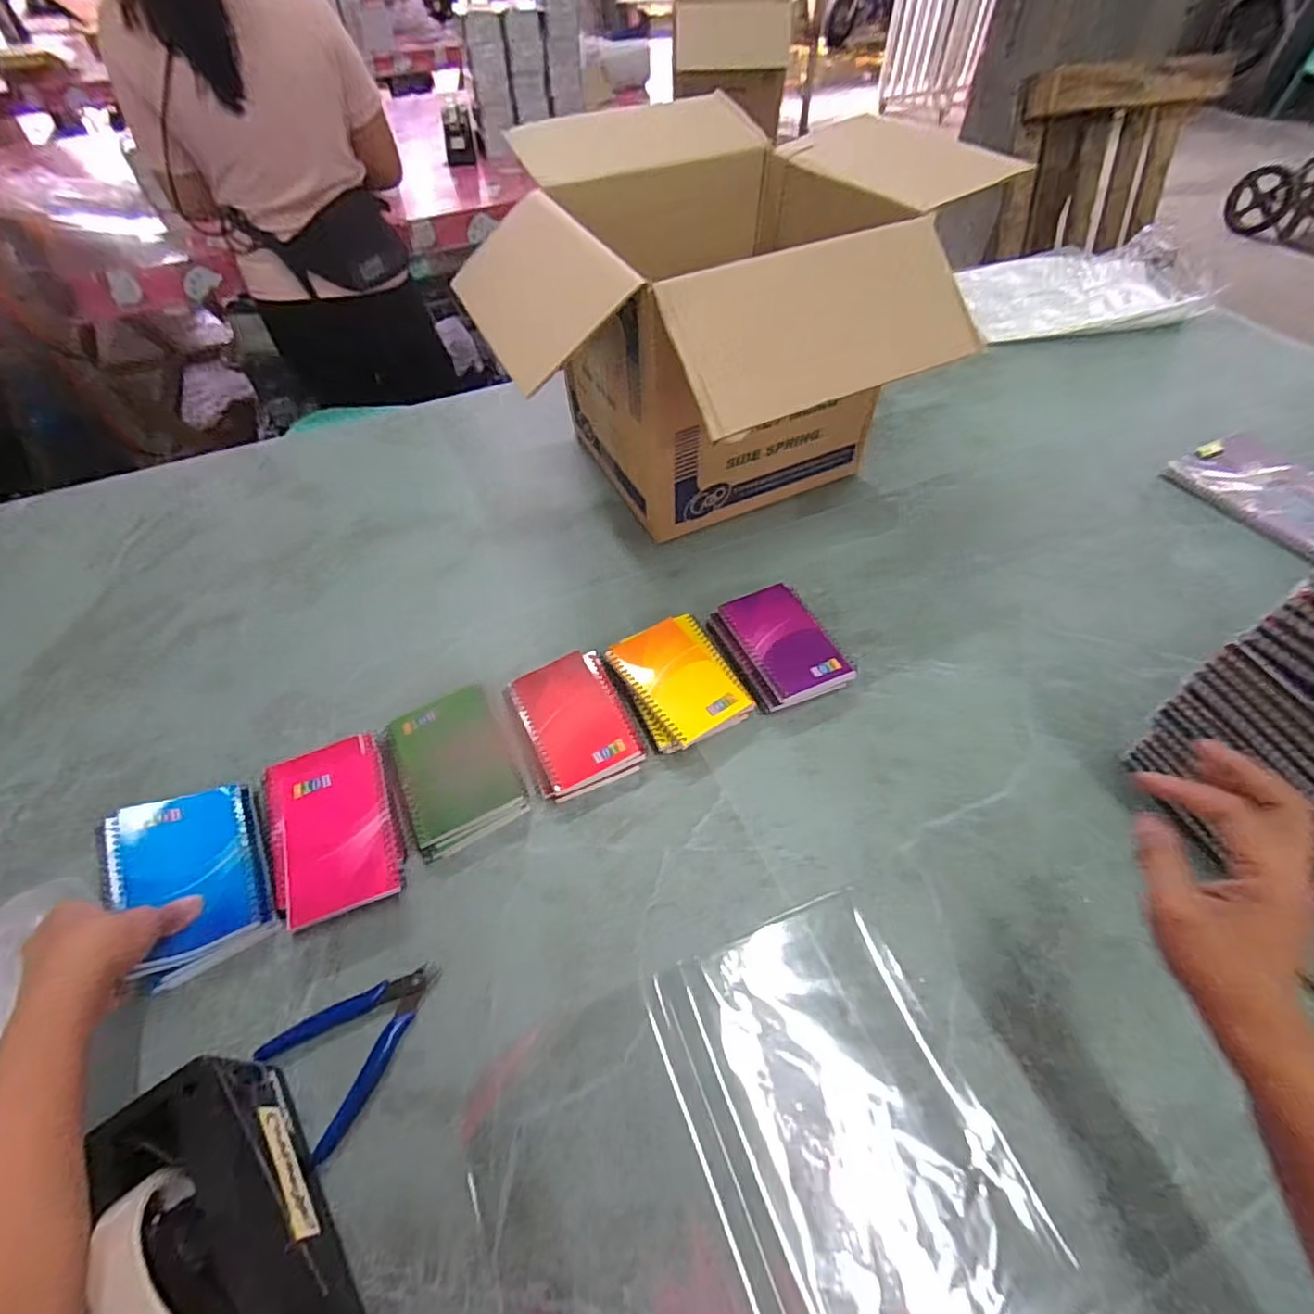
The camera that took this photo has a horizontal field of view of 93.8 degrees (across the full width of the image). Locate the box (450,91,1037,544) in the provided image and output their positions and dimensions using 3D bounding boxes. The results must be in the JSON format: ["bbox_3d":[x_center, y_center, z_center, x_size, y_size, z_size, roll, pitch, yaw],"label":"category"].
[{"bbox_3d":[0.059,-0.384,0.743,0.509,0.323,0.503,-23,54,-16],"label":"box"}]

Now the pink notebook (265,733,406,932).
[{"bbox_3d":[-0.266,0.135,0.503,0.092,0.019,0.149,-21,59,-17],"label":"pink notebook"}]

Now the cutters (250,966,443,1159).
[{"bbox_3d":[-0.207,0.265,0.434,0.082,0.010,0.112,35,60,25],"label":"cutters"}]

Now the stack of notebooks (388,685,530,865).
[{"bbox_3d":[-0.180,0.095,0.551,0.092,0.027,0.141,-22,54,-16],"label":"stack of notebooks"}]

